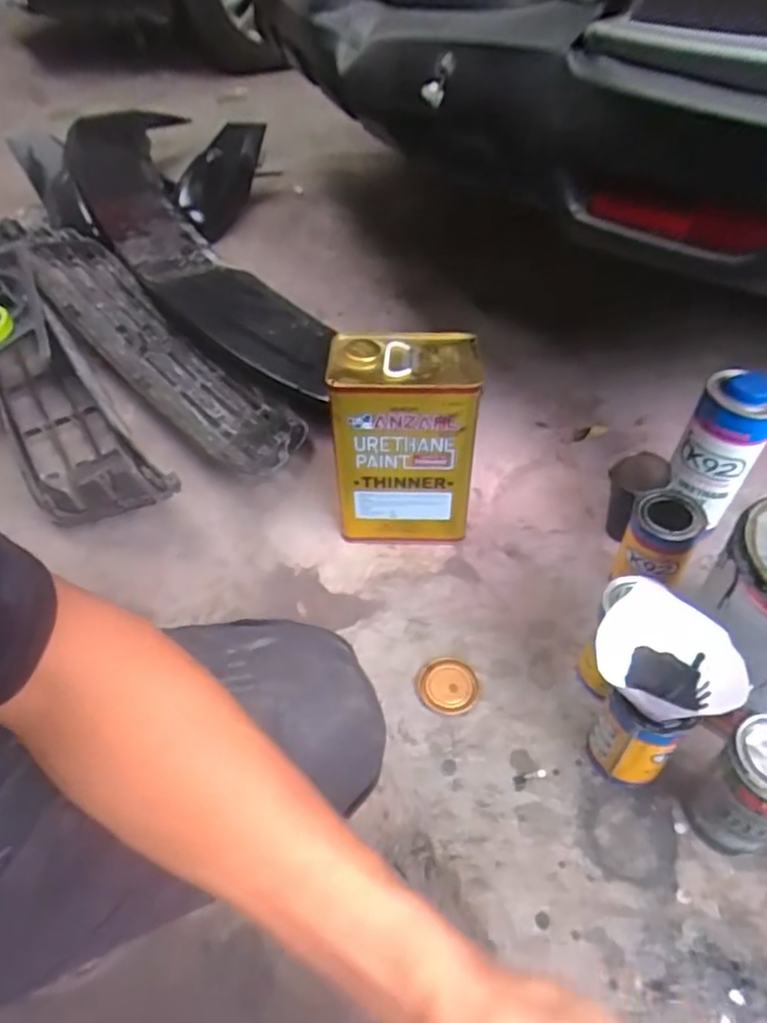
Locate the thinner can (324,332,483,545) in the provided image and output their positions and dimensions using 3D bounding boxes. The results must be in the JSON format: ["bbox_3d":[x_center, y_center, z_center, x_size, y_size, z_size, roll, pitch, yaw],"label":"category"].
[{"bbox_3d":[0.027,-0.085,0.805,0.164,0.254,0.111,1,48,4],"label":"thinner can"}]

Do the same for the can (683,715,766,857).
[{"bbox_3d":[0.317,0.242,0.561,0.073,0.136,0.069,-2,47,2],"label":"can"}]

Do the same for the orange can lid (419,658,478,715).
[{"bbox_3d":[0.070,0.189,0.710,0.064,0.011,0.062,-2,47,2],"label":"orange can lid"}]

